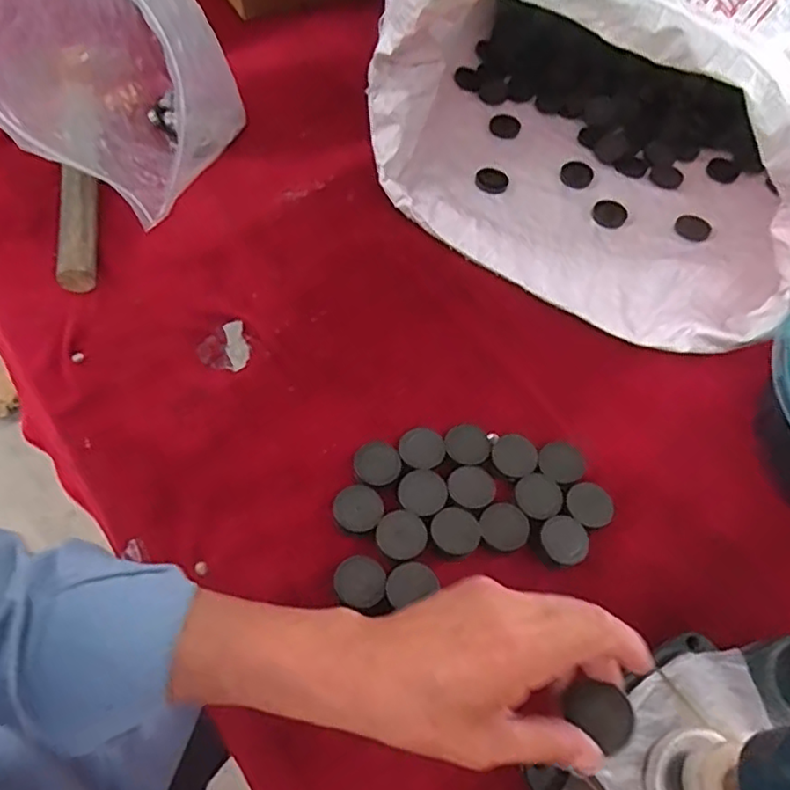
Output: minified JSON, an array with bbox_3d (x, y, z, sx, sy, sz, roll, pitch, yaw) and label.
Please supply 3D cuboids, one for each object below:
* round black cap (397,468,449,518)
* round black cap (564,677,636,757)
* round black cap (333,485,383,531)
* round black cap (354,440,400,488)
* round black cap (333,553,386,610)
[{"bbox_3d":[0.019,0.066,0.427,0.032,0.004,0.034,2,58,-3],"label":"round black cap"},{"bbox_3d":[0.105,0.163,0.318,0.032,0.011,0.028,38,63,18],"label":"round black cap"},{"bbox_3d":[-0.025,0.076,0.419,0.032,0.004,0.032,3,57,-4],"label":"round black cap"},{"bbox_3d":[-0.012,0.048,0.437,0.031,0.006,0.036,7,56,-1],"label":"round black cap"},{"bbox_3d":[-0.022,0.118,0.393,0.031,0.006,0.032,3,57,-4],"label":"round black cap"}]

